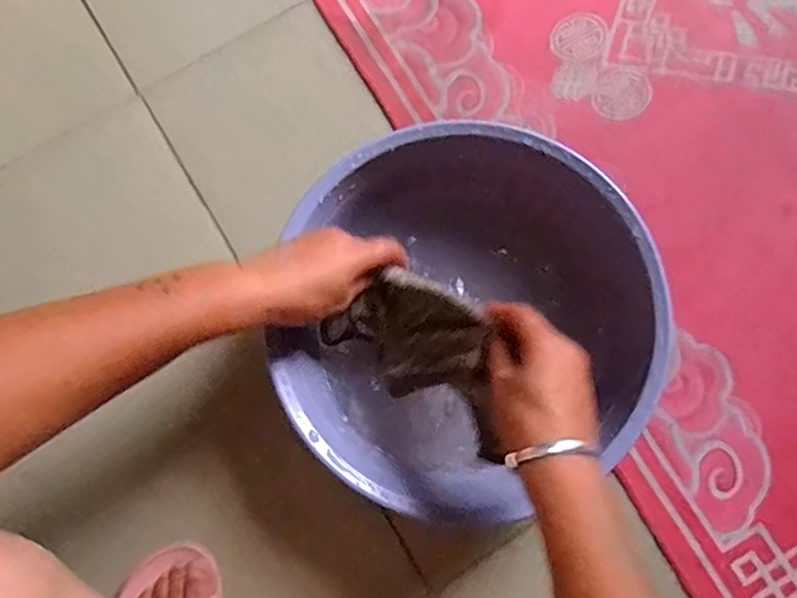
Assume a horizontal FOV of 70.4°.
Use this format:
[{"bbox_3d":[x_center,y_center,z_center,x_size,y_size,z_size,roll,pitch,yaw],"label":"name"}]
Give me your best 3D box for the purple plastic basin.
[{"bbox_3d":[0.057,0.026,0.514,0.310,0.119,0.335,0,80,1],"label":"purple plastic basin"}]

